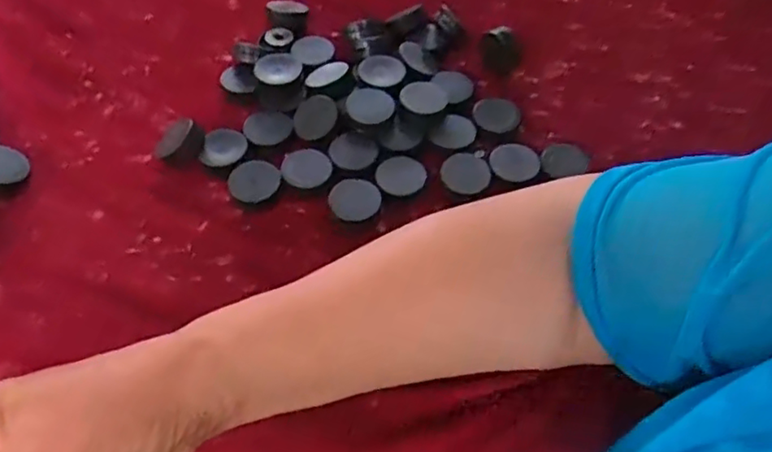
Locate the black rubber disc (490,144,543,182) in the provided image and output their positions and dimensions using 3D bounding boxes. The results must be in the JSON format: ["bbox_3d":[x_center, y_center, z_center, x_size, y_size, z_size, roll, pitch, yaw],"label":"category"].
[{"bbox_3d":[0.084,-0.041,0.416,0.032,0.007,0.030,0,55,-1],"label":"black rubber disc"}]

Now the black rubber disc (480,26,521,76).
[{"bbox_3d":[0.085,-0.129,0.472,0.029,0.034,0.011,13,56,8],"label":"black rubber disc"}]

